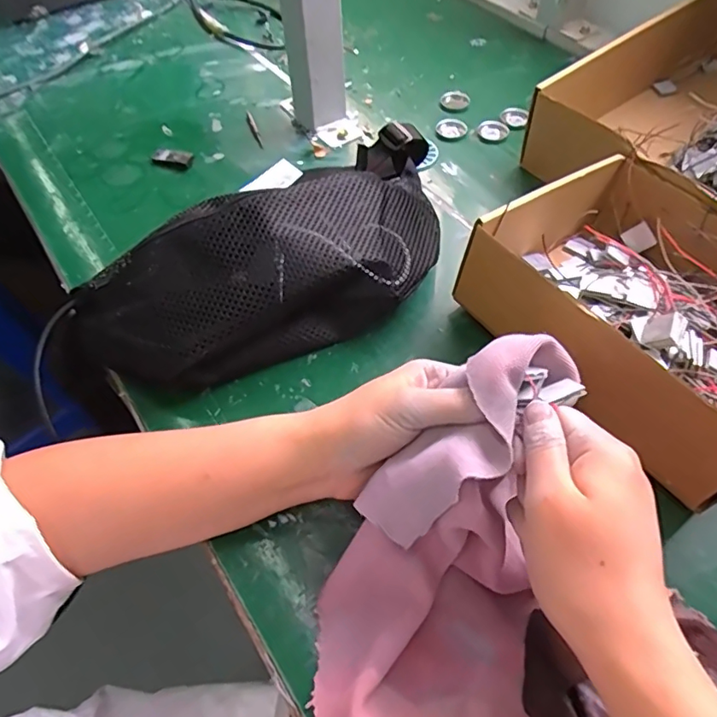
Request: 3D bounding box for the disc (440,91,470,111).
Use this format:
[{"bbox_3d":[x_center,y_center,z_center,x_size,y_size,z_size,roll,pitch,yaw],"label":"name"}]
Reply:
[{"bbox_3d":[0.106,-0.283,0.575,0.032,0.004,0.026,-30,59,-20],"label":"disc"}]

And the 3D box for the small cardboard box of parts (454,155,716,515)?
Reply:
[{"bbox_3d":[0.196,-0.034,0.354,0.175,0.081,0.197,-31,59,-20],"label":"small cardboard box of parts"}]

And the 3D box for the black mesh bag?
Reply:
[{"bbox_3d":[-0.038,-0.081,0.383,0.320,0.084,0.141,-34,61,-22],"label":"black mesh bag"}]

